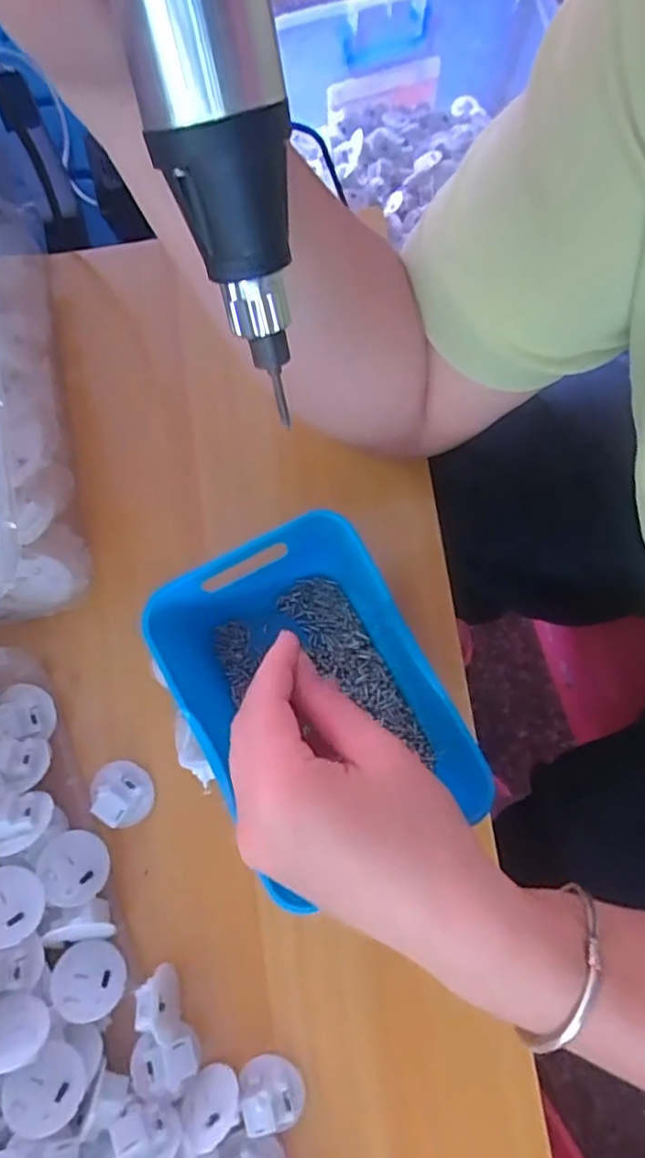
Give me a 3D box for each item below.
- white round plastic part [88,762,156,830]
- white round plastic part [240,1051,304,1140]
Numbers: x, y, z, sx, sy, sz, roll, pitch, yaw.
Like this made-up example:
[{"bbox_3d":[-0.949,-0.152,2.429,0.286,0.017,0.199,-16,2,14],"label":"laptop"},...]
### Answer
[{"bbox_3d":[-0.103,0.109,0.334,0.027,0.018,0.032,-23,79,-5],"label":"white round plastic part"},{"bbox_3d":[-0.024,0.244,0.307,0.029,0.021,0.026,-15,79,-3],"label":"white round plastic part"}]

